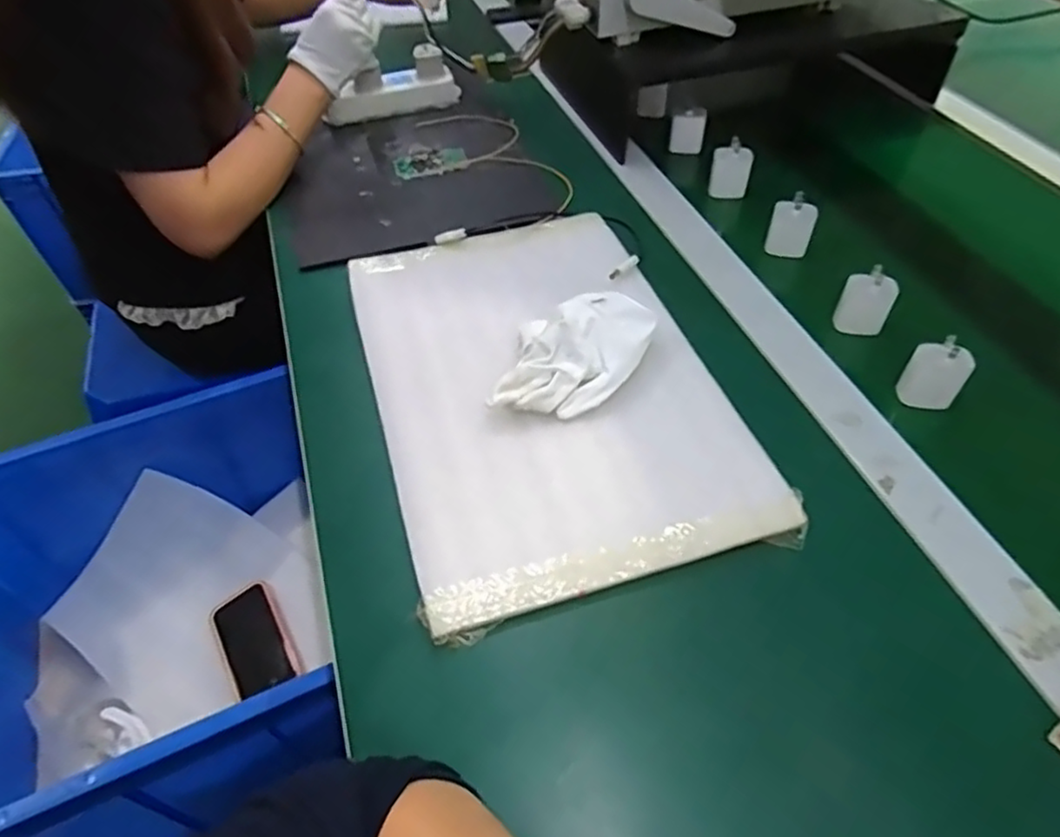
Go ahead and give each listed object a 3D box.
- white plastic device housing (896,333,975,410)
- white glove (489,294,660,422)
[{"bbox_3d":[0.334,-0.036,0.556,0.043,0.060,0.022,31,57,25],"label":"white plastic device housing"},{"bbox_3d":[0.041,-0.053,0.564,0.091,0.045,0.149,23,54,20],"label":"white glove"}]

